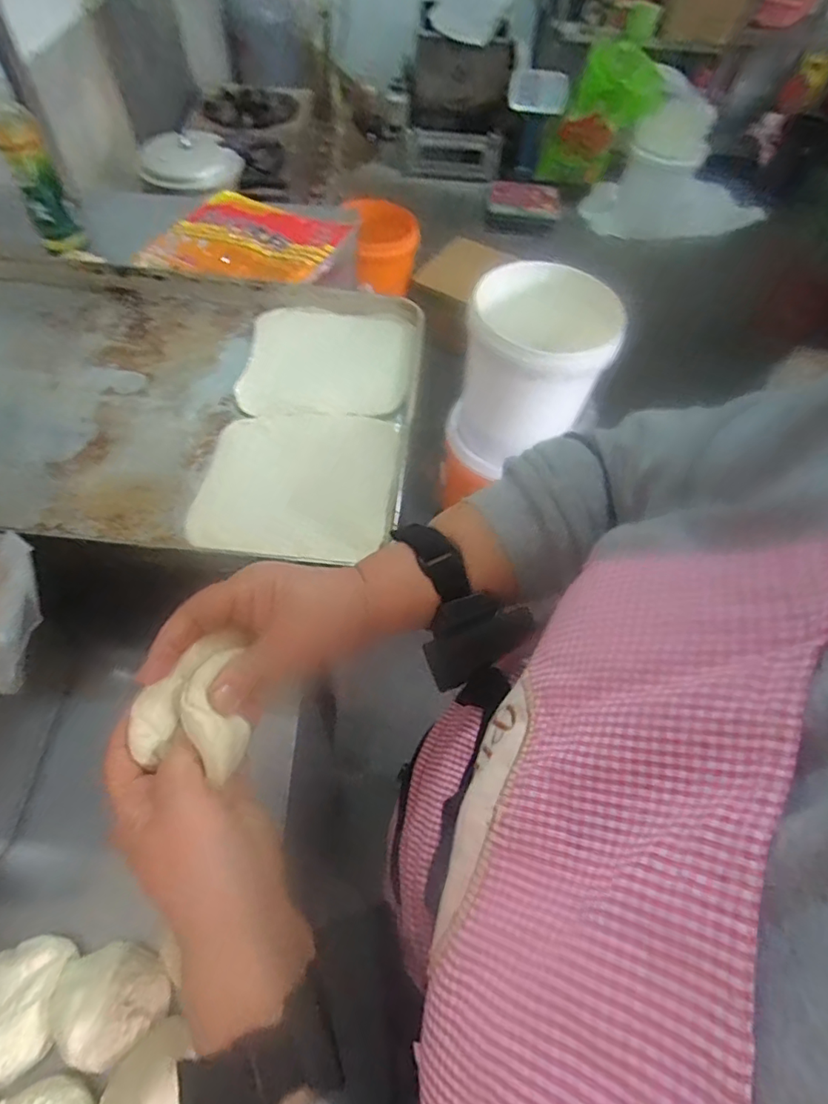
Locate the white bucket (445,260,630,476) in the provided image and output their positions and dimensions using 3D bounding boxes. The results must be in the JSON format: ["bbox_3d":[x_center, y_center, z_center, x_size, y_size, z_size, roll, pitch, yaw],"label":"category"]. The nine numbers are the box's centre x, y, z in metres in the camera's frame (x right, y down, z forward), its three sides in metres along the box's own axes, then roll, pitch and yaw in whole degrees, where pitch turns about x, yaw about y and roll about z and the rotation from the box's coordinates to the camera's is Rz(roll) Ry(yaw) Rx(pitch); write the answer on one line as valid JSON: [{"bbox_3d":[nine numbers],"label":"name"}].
[{"bbox_3d":[0.270,-0.428,1.247,0.308,0.366,0.338,20,59,8],"label":"white bucket"}]

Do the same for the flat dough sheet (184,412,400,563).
[{"bbox_3d":[-0.115,-0.073,0.550,0.185,0.018,0.198,9,55,0],"label":"flat dough sheet"}]

